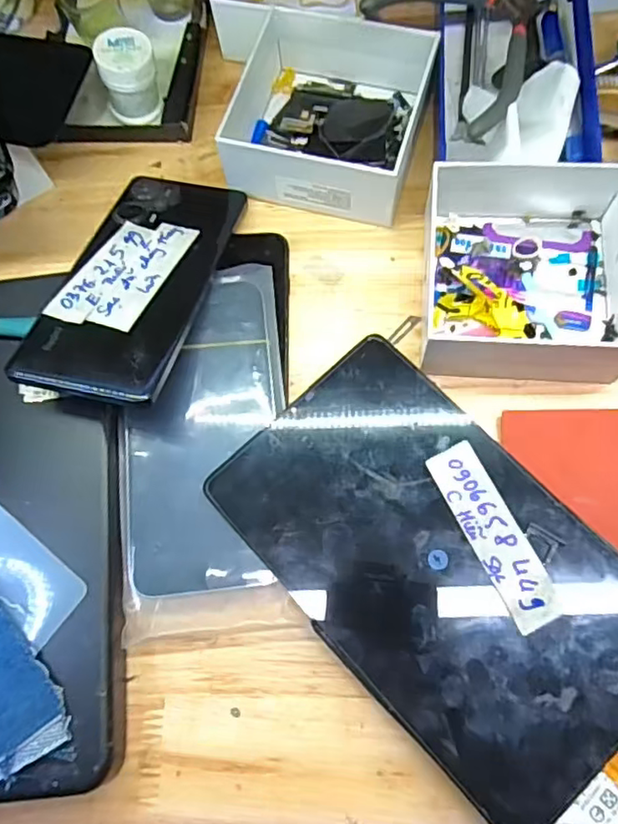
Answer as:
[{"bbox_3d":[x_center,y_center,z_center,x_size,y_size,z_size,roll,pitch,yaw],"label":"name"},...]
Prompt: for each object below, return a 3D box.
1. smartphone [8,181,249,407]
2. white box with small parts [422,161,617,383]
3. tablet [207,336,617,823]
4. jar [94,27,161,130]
[{"bbox_3d":[-0.089,-0.073,0.323,0.071,0.007,0.161,12,56,6],"label":"smartphone"},{"bbox_3d":[0.115,-0.078,0.316,0.109,0.039,0.118,4,73,3],"label":"white box with small parts"},{"bbox_3d":[0.088,0.096,0.272,0.121,0.007,0.285,-43,76,-9],"label":"tablet"},{"bbox_3d":[-0.111,-0.206,0.374,0.035,0.044,0.033,-1,73,2],"label":"jar"}]

